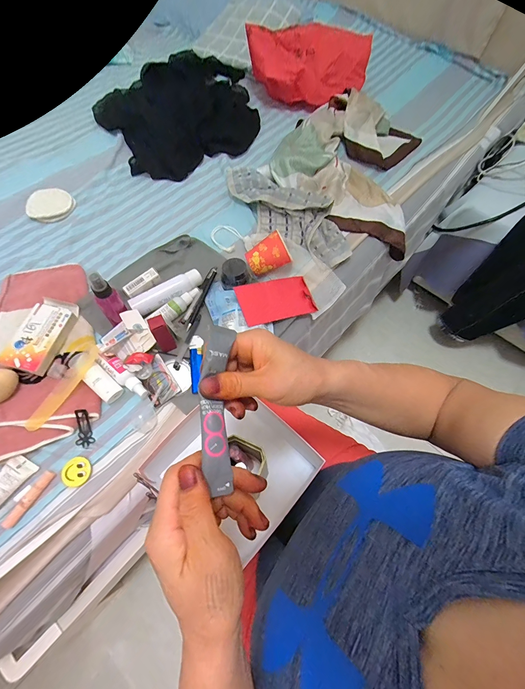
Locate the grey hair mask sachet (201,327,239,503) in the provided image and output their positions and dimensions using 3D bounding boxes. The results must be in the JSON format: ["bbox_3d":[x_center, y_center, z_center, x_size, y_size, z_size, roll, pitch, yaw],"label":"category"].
[{"bbox_3d":[-0.037,0.050,0.237,0.025,0.015,0.130,0,78,-1],"label":"grey hair mask sachet"}]

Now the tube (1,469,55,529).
[{"bbox_3d":[-0.346,0.228,0.433,0.015,0.015,0.081,24,66,10],"label":"tube"}]

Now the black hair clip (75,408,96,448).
[{"bbox_3d":[-0.293,0.136,0.476,0.025,0.014,0.062,-12,87,-7],"label":"black hair clip"}]

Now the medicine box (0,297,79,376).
[{"bbox_3d":[-0.392,-0.019,0.516,0.080,0.024,0.139,13,65,5],"label":"medicine box"}]

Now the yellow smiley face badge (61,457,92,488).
[{"bbox_3d":[-0.292,0.200,0.456,0.042,0.004,0.043,0,64,-1],"label":"yellow smiley face badge"}]

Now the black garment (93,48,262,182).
[{"bbox_3d":[-0.236,-0.711,0.864,0.494,0.063,0.477,-37,70,-17],"label":"black garment"}]

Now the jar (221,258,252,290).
[{"bbox_3d":[-0.057,-0.137,0.596,0.057,0.049,0.059,41,70,17],"label":"jar"}]

